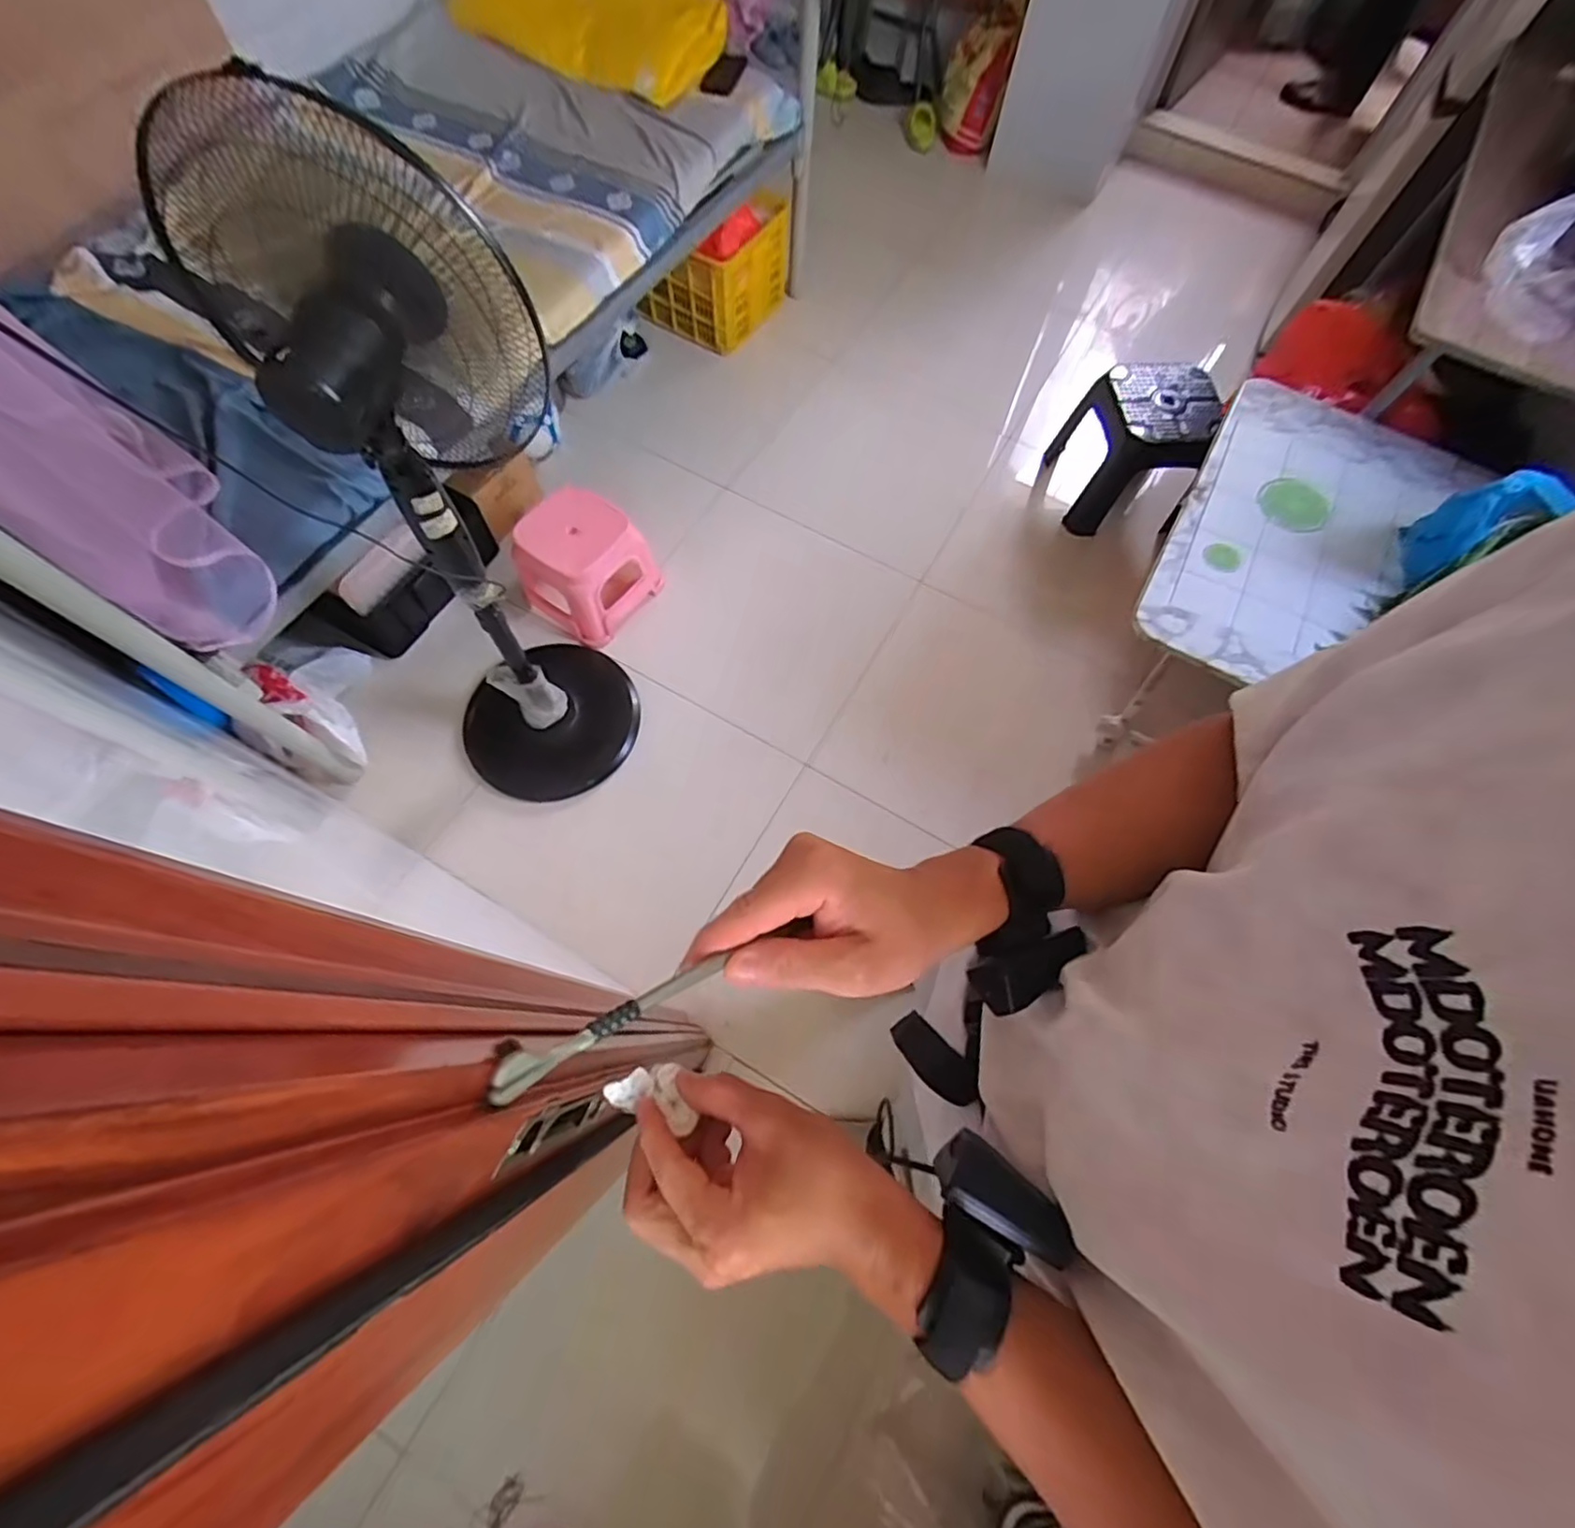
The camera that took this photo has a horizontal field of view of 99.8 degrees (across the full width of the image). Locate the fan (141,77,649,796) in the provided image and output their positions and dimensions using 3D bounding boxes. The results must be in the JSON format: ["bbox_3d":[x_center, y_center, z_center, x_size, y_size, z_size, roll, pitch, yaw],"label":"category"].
[{"bbox_3d":[-0.541,-0.336,1.083,0.416,1.092,0.389,40,72,13],"label":"fan"}]

